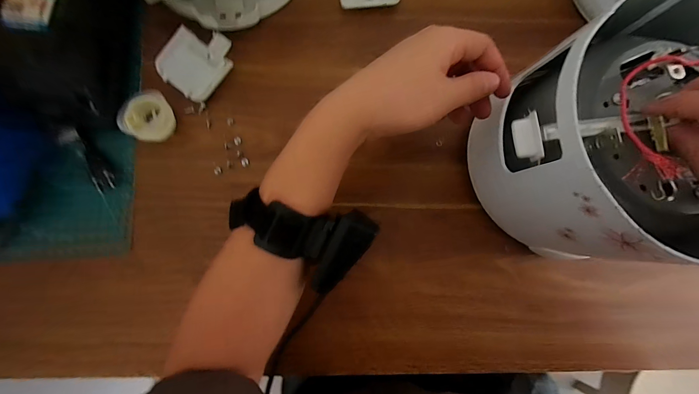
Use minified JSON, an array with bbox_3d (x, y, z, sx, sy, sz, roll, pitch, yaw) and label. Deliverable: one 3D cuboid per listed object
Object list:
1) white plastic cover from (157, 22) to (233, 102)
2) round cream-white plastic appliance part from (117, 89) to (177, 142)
[{"bbox_3d":[-0.174,-0.157,0.339,0.072,0.015,0.081,36,81,4],"label":"white plastic cover"},{"bbox_3d":[-0.217,-0.085,0.319,0.051,0.020,0.051,0,80,-3],"label":"round cream-white plastic appliance part"}]

